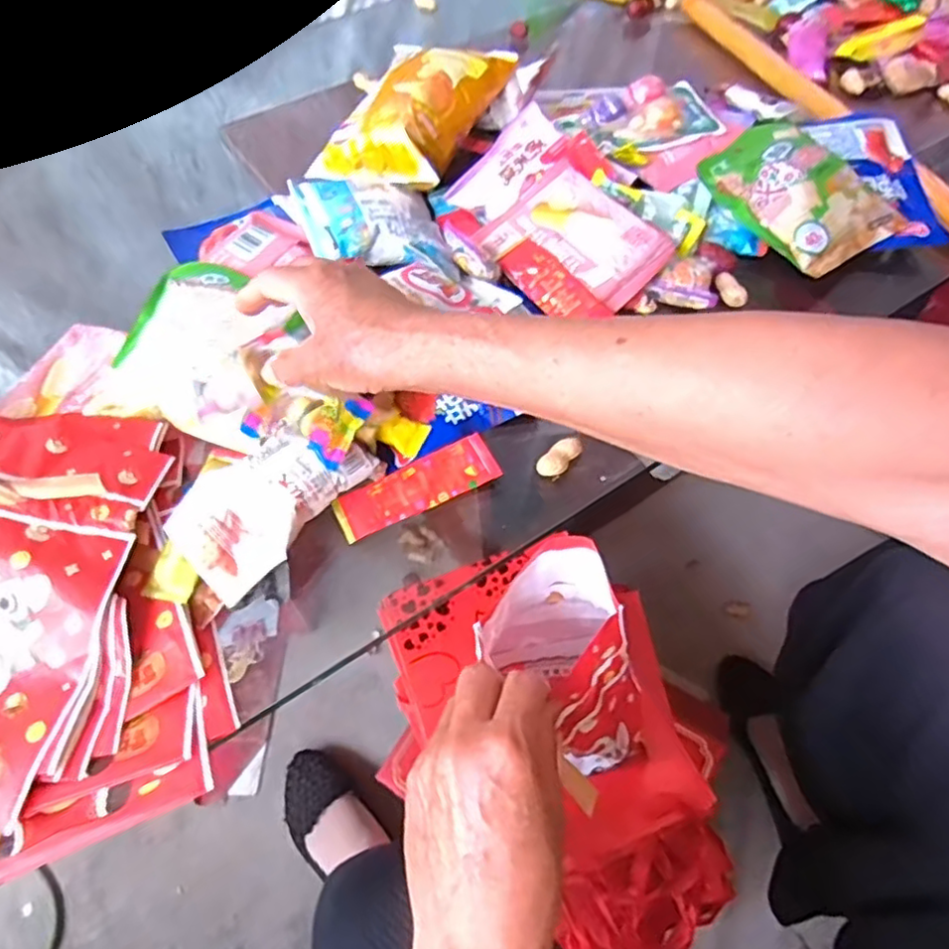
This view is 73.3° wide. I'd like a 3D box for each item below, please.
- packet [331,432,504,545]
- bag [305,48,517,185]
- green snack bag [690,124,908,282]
[{"bbox_3d":[-0.038,0.008,0.418,0.107,0.006,0.033,-25,72,-9],"label":"packet"},{"bbox_3d":[-0.060,-0.349,0.608,0.130,0.063,0.166,19,59,15],"label":"bag"},{"bbox_3d":[0.270,-0.242,0.530,0.114,0.034,0.144,-31,59,-17],"label":"green snack bag"}]

